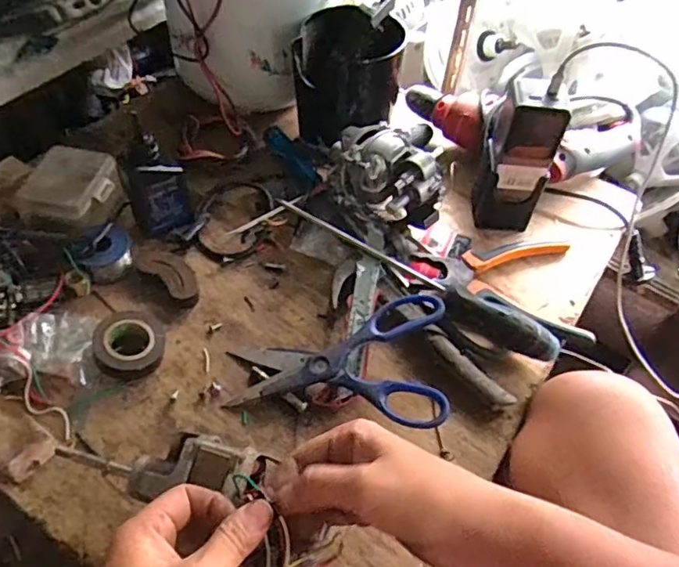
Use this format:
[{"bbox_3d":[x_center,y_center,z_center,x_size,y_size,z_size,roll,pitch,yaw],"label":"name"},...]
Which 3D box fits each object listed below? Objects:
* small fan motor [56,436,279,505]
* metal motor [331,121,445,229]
[{"bbox_3d":[-0.131,0.129,0.406,0.154,0.041,0.056,-4,50,17],"label":"small fan motor"},{"bbox_3d":[0.052,-0.116,0.620,0.091,0.089,0.135,-32,61,-26],"label":"metal motor"}]

